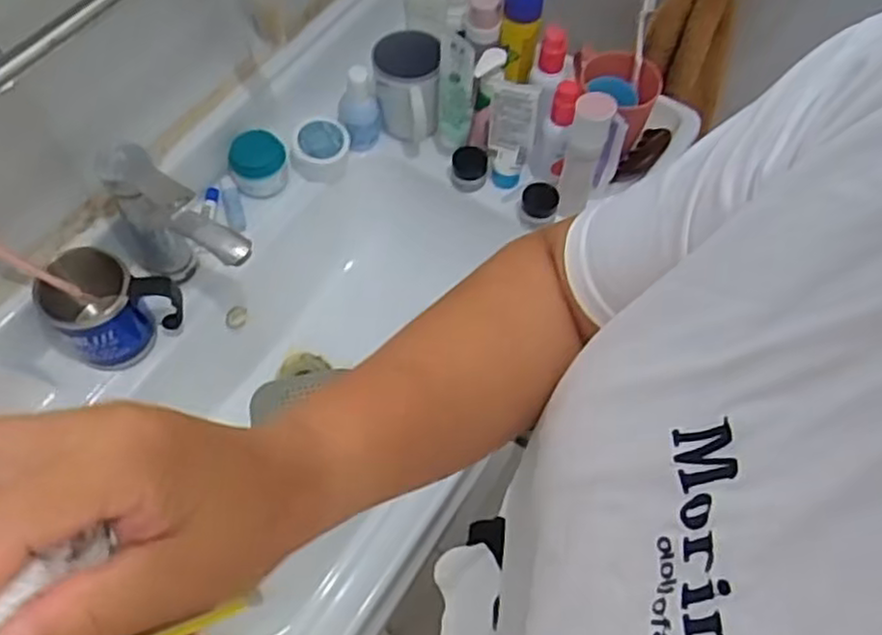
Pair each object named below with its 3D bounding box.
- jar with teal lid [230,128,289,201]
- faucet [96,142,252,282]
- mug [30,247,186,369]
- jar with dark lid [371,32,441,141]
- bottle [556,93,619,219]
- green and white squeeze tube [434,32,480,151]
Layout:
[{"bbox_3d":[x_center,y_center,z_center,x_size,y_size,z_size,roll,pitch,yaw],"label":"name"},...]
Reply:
[{"bbox_3d":[-0.211,-0.176,0.847,0.064,0.054,0.060,0,60,0],"label":"jar with teal lid"},{"bbox_3d":[-0.252,-0.081,0.713,0.152,0.180,0.046,25,63,13],"label":"faucet"},{"bbox_3d":[-0.326,-0.007,0.737,0.114,0.126,0.072,-35,66,-19],"label":"mug"},{"bbox_3d":[-0.040,-0.272,0.867,0.073,0.104,0.073,0,60,0],"label":"jar with dark lid"},{"bbox_3d":[0.150,-0.166,0.778,0.039,0.156,0.041,14,61,7],"label":"bottle"},{"bbox_3d":[0.019,-0.253,0.825,0.049,0.157,0.034,38,64,19],"label":"green and white squeeze tube"}]

